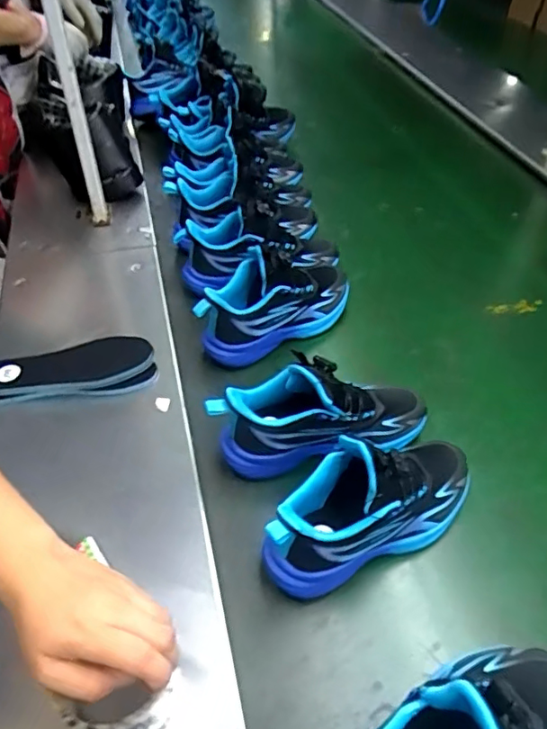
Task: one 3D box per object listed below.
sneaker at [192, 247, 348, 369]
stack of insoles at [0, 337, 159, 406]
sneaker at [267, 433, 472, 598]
[{"bbox_3d":[0.006,-0.090,0.764,0.239,0.139,0.093,-24,51,-20],"label":"sneaker"},{"bbox_3d":[-0.258,0.010,0.697,0.211,0.027,0.073,-9,47,-7],"label":"stack of insoles"},{"bbox_3d":[0.100,0.130,0.539,0.238,0.132,0.085,-20,48,-18],"label":"sneaker"}]

